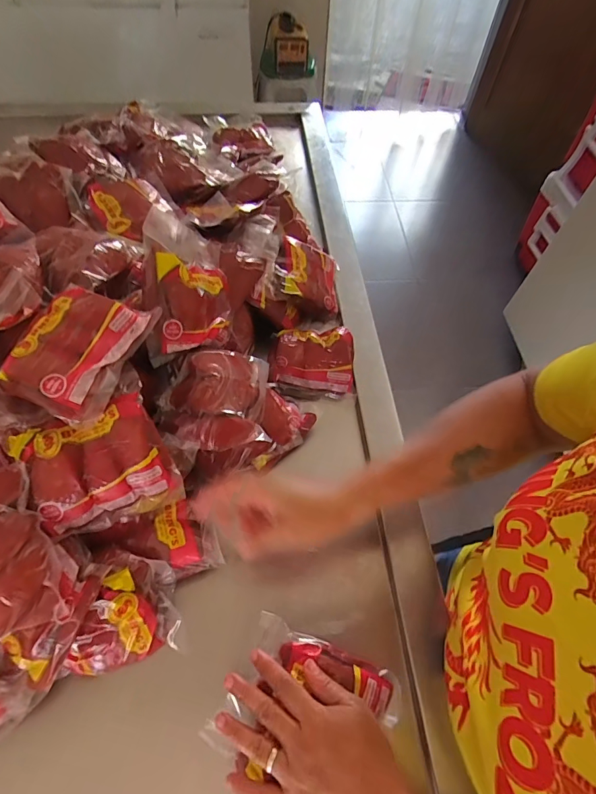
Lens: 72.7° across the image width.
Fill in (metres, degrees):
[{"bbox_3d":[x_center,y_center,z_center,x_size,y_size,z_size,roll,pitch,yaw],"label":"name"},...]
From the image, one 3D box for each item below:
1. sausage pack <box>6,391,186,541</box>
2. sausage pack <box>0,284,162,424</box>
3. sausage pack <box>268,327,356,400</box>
[{"bbox_3d":[-0.184,0.069,0.383,0.120,0.027,0.116,-22,105,-17],"label":"sausage pack"},{"bbox_3d":[-0.210,-0.049,0.383,0.099,0.028,0.135,19,60,9],"label":"sausage pack"},{"bbox_3d":[0.021,-0.051,0.594,0.120,0.027,0.104,1,59,-2],"label":"sausage pack"}]

